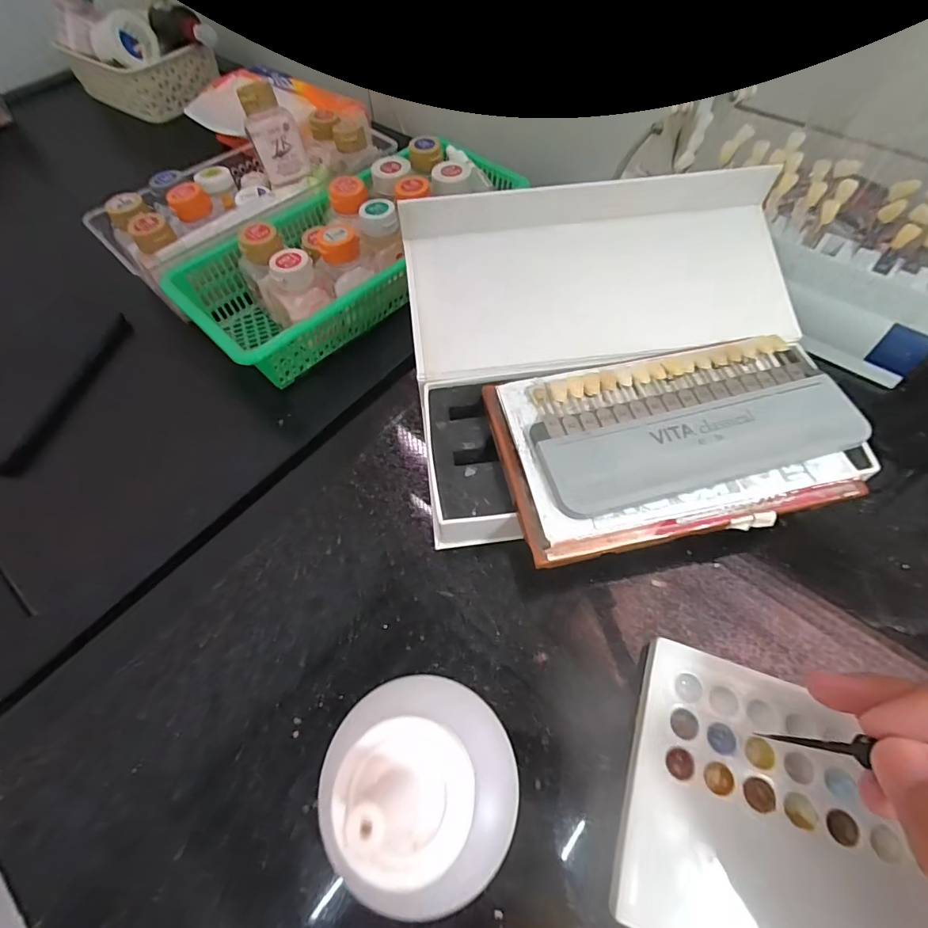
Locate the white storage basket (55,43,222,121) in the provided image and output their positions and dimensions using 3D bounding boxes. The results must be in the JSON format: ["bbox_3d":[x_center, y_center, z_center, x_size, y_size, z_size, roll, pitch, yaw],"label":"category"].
[{"bbox_3d":[-0.420,-0.517,0.609,0.153,0.061,0.126,29,65,19],"label":"white storage basket"}]

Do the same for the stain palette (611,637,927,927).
[{"bbox_3d":[0.121,0.129,0.164,0.124,0.011,0.092,16,61,13],"label":"stain palette"}]

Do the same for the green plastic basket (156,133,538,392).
[{"bbox_3d":[-0.101,-0.190,0.403,0.137,0.072,0.294,33,65,19],"label":"green plastic basket"}]

